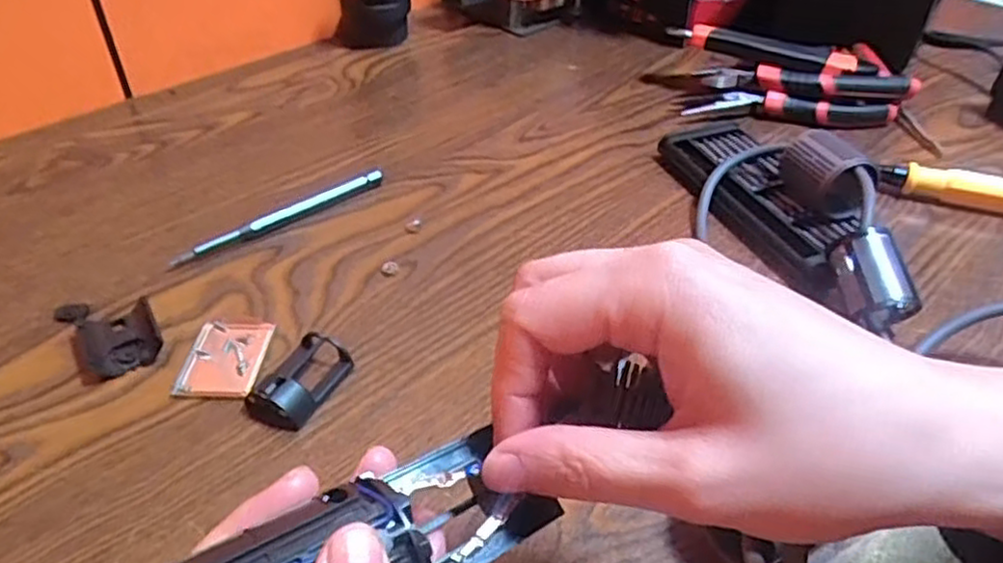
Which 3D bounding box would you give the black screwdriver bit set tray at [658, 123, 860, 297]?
[{"bbox_3d":[0.162,-0.056,0.455,0.063,0.018,0.169,-13,43,-16],"label":"black screwdriver bit set tray"}]

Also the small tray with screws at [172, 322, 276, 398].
[{"bbox_3d":[-0.133,0.036,0.346,0.035,0.004,0.048,3,41,2],"label":"small tray with screws"}]

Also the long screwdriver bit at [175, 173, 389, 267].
[{"bbox_3d":[-0.132,-0.040,0.435,0.135,0.010,0.010,-27,48,-28],"label":"long screwdriver bit"}]

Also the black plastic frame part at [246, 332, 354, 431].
[{"bbox_3d":[-0.093,0.045,0.330,0.030,0.015,0.046,22,45,22],"label":"black plastic frame part"}]

